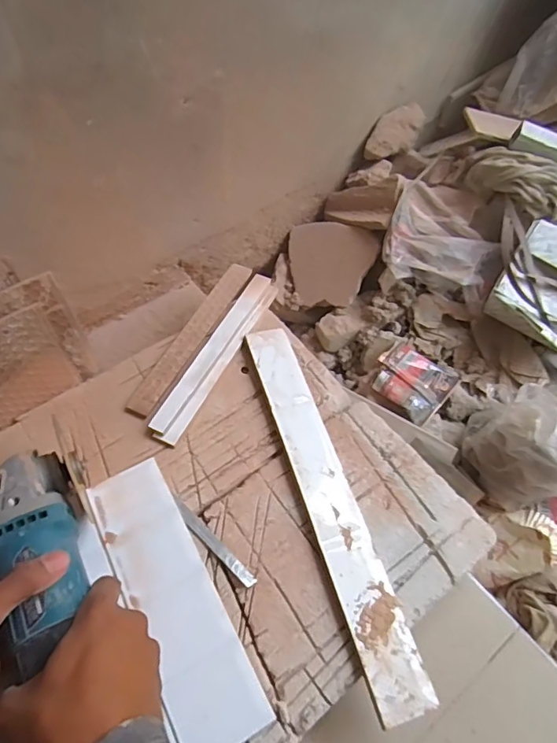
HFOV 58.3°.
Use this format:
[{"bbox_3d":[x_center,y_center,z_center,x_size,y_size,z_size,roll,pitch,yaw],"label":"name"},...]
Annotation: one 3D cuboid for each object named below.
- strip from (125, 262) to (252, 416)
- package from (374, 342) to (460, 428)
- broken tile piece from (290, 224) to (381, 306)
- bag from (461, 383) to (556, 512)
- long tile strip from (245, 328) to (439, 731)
[{"bbox_3d":[-0.101,-0.049,0.611,0.033,0.007,0.256,21,57,13],"label":"strip"},{"bbox_3d":[0.195,0.011,0.717,0.102,0.036,0.097,37,62,22],"label":"package"},{"bbox_3d":[0.073,-0.171,0.798,0.152,0.009,0.133,26,94,32],"label":"broken tile piece"},{"bbox_3d":[0.311,0.086,0.610,0.116,0.113,0.148,-14,57,-11],"label":"bag"},{"bbox_3d":[0.044,0.113,0.496,0.049,0.010,0.394,-14,57,-11],"label":"long tile strip"}]

